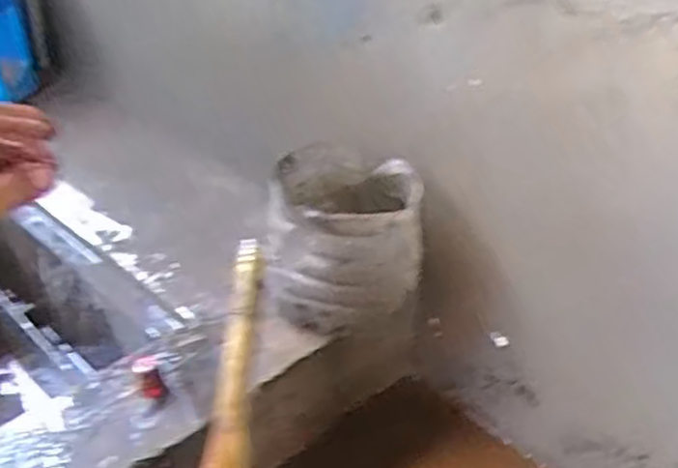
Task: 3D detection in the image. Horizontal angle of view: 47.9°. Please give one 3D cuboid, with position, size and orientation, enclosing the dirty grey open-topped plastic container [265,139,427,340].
[{"bbox_3d":[0.003,0.002,0.830,0.161,0.152,0.185,5,34,2],"label":"dirty grey open-topped plastic container"}]

